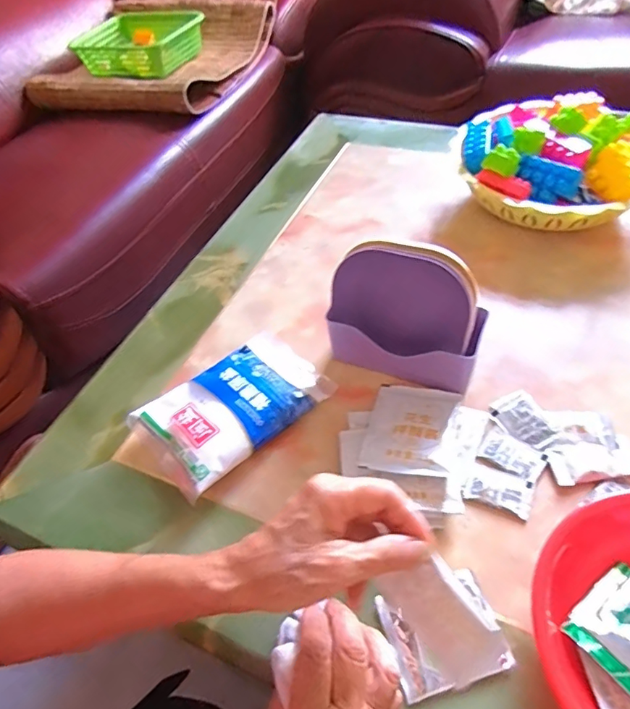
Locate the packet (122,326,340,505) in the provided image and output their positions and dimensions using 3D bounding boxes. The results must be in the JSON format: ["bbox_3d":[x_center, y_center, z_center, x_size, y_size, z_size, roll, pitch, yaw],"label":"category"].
[{"bbox_3d":[-0.079,0.046,0.483,0.171,0.030,0.114,-37,56,-23],"label":"packet"}]

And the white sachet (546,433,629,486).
[{"bbox_3d":[0.235,0.088,0.417,0.072,0.012,0.034,-7,50,1],"label":"white sachet"}]

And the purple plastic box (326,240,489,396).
[{"bbox_3d":[0.082,-0.034,0.461,0.142,0.121,0.061,15,53,19],"label":"purple plastic box"}]

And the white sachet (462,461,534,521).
[{"bbox_3d":[0.153,0.112,0.413,0.051,0.004,0.032,19,54,21],"label":"white sachet"}]

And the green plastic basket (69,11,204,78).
[{"bbox_3d":[-0.445,-0.781,1.244,0.305,0.092,0.214,19,56,22],"label":"green plastic basket"}]

